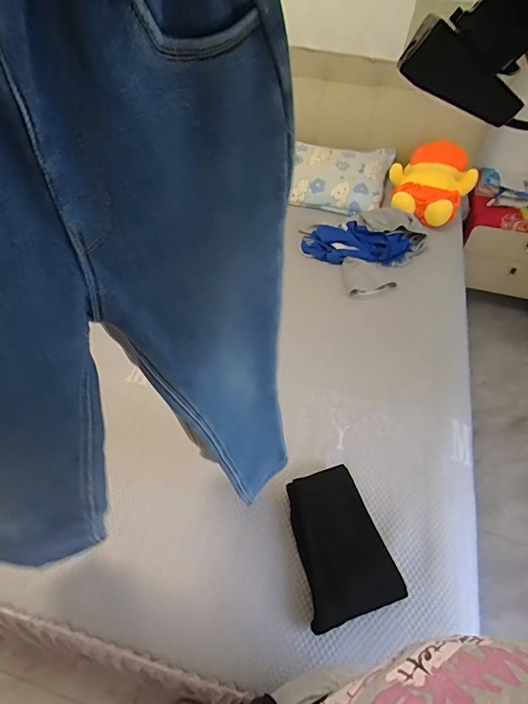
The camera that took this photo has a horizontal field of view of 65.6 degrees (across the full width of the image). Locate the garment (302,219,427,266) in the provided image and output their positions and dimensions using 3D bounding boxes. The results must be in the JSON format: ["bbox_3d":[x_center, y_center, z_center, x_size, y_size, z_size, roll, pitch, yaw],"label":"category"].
[{"bbox_3d":[0.359,-0.400,1.484,0.437,0.065,0.160,1,51,-1],"label":"garment"}]

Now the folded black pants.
[{"bbox_3d":[0.149,0.397,0.864,0.181,0.054,0.273,-14,53,-13],"label":"folded black pants"}]

